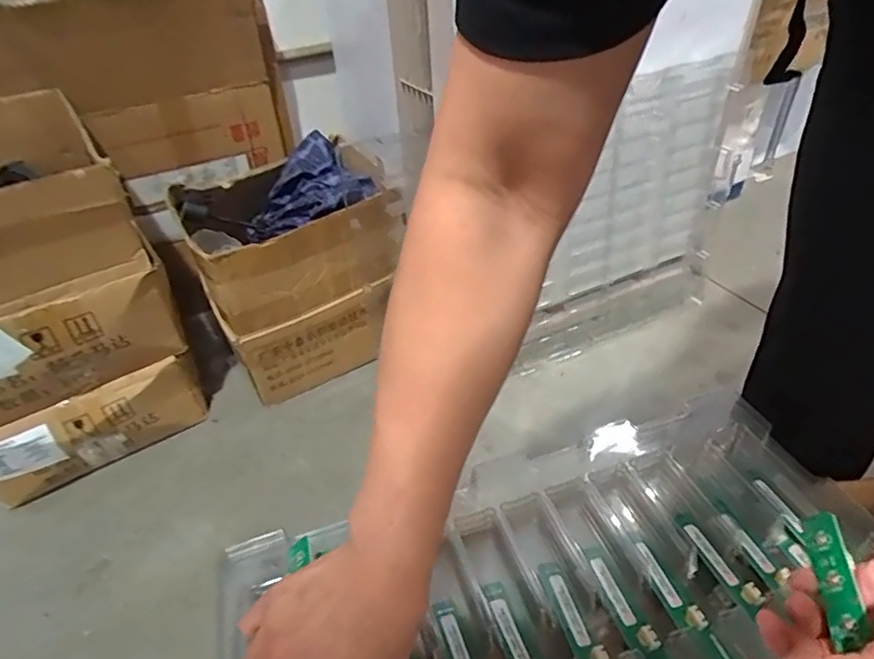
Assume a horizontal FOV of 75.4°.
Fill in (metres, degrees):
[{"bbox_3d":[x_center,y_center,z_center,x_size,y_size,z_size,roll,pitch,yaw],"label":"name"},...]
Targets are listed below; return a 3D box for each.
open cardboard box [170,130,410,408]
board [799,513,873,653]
[{"bbox_3d":[-0.242,-0.089,1.008,0.305,0.335,0.278,-23,43,-20],"label":"open cardboard box"},{"bbox_3d":[0.205,0.157,0.277,0.005,0.022,0.136,29,46,-17],"label":"board"}]

